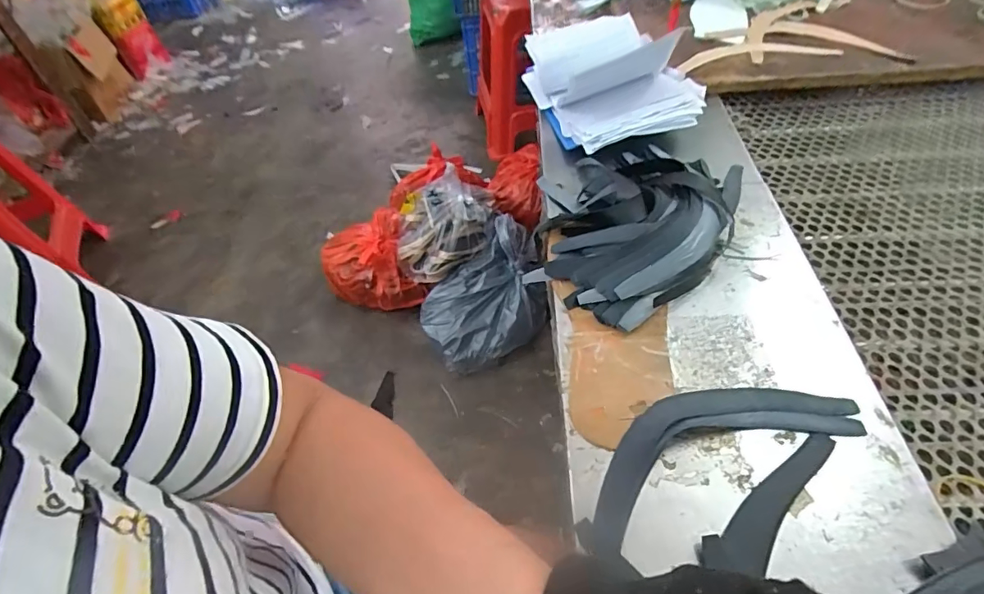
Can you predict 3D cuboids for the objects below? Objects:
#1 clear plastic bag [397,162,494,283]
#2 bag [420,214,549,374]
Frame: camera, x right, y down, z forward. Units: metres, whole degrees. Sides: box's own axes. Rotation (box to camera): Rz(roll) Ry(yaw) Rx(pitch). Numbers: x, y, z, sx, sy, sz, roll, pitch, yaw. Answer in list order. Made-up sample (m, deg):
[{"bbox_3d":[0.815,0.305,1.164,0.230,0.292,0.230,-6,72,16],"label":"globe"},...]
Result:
[{"bbox_3d":[-0.123,-0.192,1.259,0.256,0.153,0.231,-8,51,-1],"label":"clear plastic bag"},{"bbox_3d":[-0.005,0.001,1.238,0.349,0.194,0.241,-34,56,-21],"label":"bag"}]

